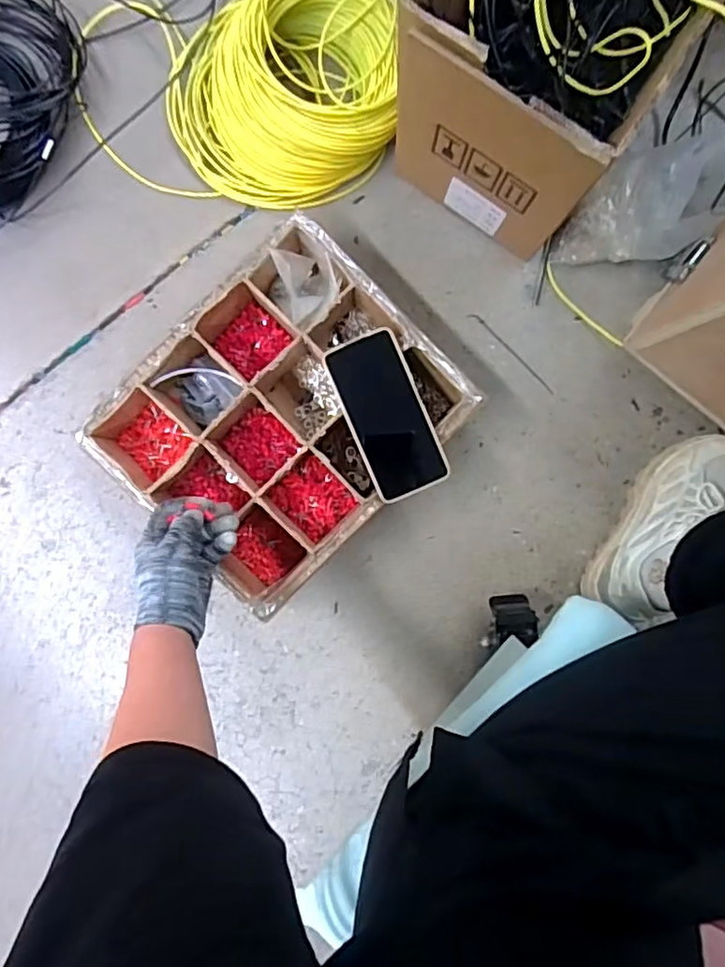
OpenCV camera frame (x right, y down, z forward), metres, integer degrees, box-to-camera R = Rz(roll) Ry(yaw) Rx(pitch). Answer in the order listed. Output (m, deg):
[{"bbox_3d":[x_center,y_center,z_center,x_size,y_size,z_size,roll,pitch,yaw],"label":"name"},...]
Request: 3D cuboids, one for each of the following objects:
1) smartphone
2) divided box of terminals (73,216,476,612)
[{"bbox_3d":[0.025,-0.069,0.611,0.075,0.011,0.165,-23,92,-1],"label":"smartphone"},{"bbox_3d":[-0.082,-0.071,0.651,0.322,0.087,0.272,-45,92,0],"label":"divided box of terminals"}]

